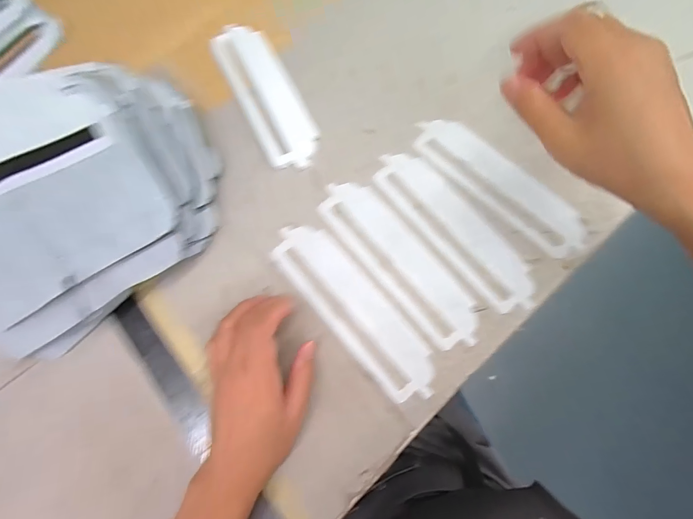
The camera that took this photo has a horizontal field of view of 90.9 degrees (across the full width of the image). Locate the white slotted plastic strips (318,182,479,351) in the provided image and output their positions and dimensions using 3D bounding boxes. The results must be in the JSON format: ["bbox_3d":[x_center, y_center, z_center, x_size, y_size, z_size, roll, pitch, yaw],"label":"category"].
[{"bbox_3d":[0.048,0.001,0.317,0.054,0.004,0.181,-39,80,-6],"label":"white slotted plastic strips"}]

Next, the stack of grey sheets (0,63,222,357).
[{"bbox_3d":[-0.226,-0.046,0.284,0.230,0.102,0.163,-33,79,-5],"label":"stack of grey sheets"}]

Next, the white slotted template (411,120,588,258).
[{"bbox_3d":[0.149,-0.075,0.331,0.184,0.004,0.049,42,82,9],"label":"white slotted template"}]

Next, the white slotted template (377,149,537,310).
[{"bbox_3d":[0.103,-0.031,0.326,0.055,0.006,0.185,-39,80,-11],"label":"white slotted template"}]

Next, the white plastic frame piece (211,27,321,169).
[{"bbox_3d":[-0.084,-0.174,0.360,0.060,0.009,0.180,-27,79,-4],"label":"white plastic frame piece"}]

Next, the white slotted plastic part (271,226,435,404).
[{"bbox_3d":[0.005,0.043,0.310,0.053,0.004,0.185,-40,79,-9],"label":"white slotted plastic part"}]

